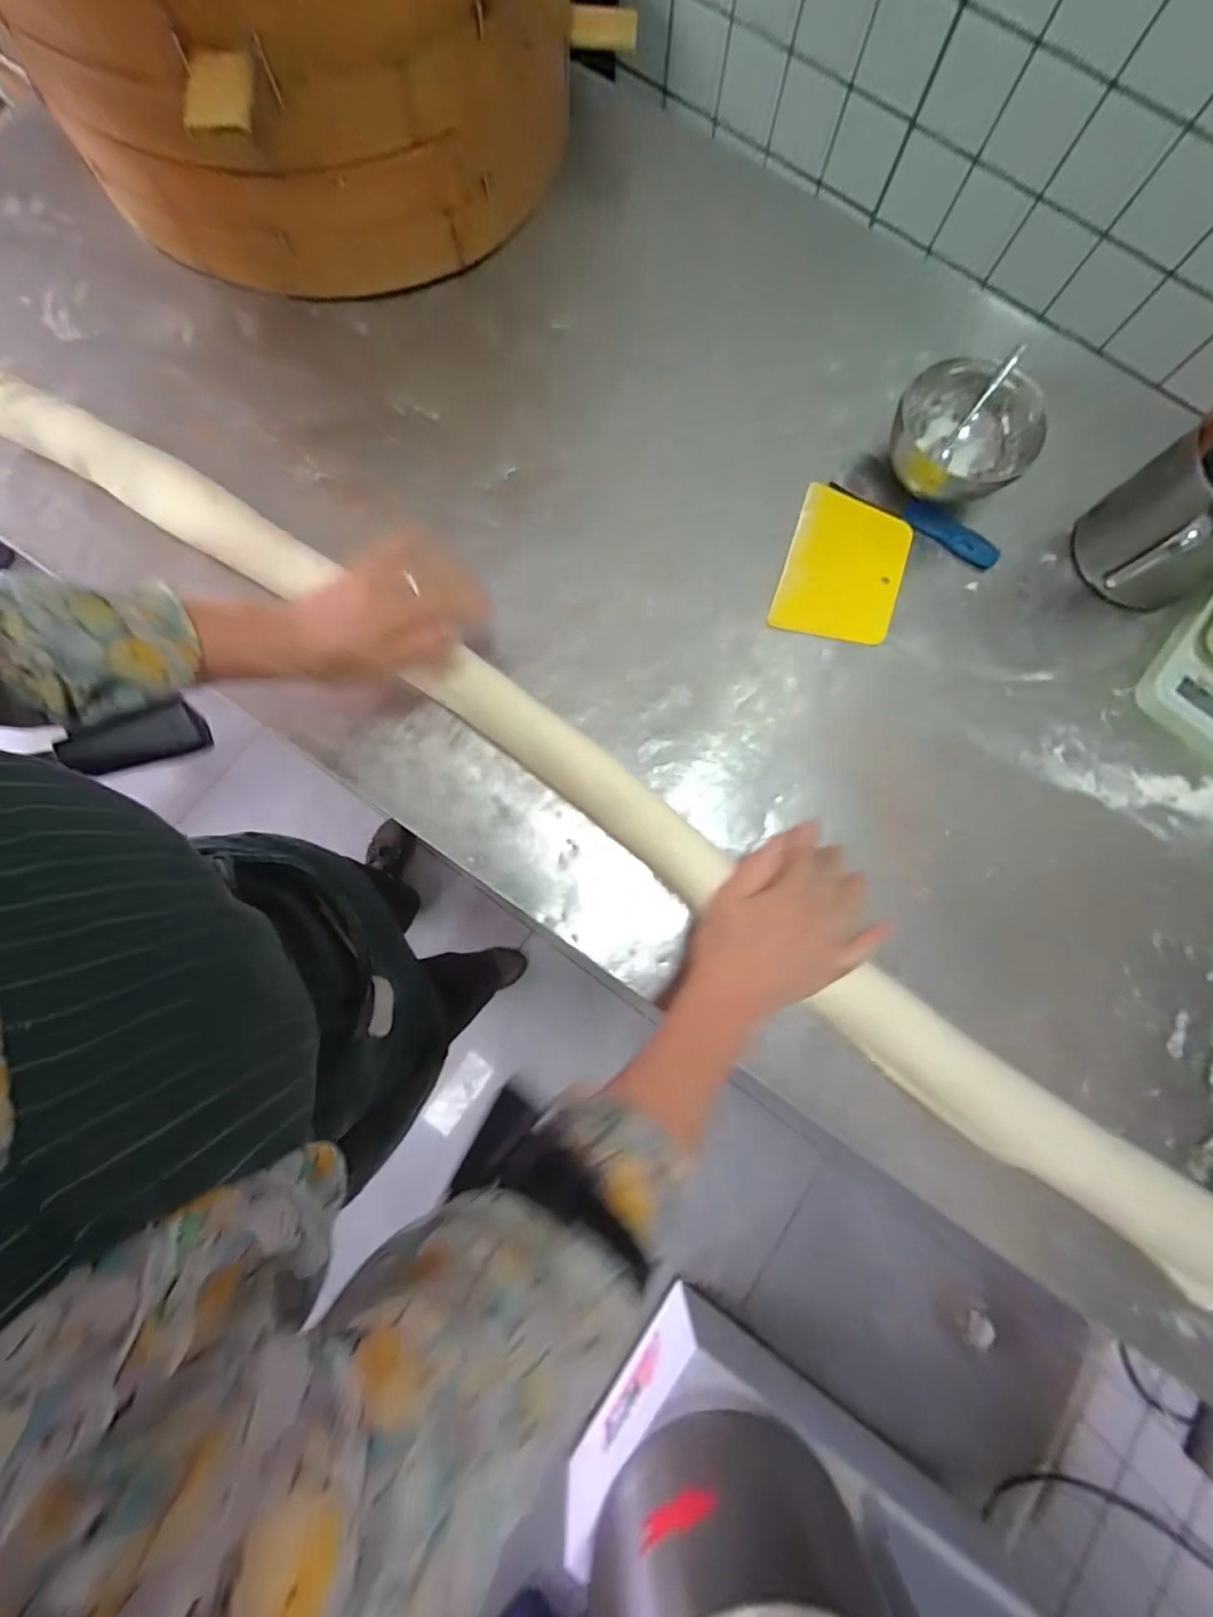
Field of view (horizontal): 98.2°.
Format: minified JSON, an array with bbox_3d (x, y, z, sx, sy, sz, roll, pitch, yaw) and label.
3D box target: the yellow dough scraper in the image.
[{"bbox_3d":[0.222,-0.225,0.492,0.106,0.006,0.153,19,80,2],"label":"yellow dough scraper"}]

